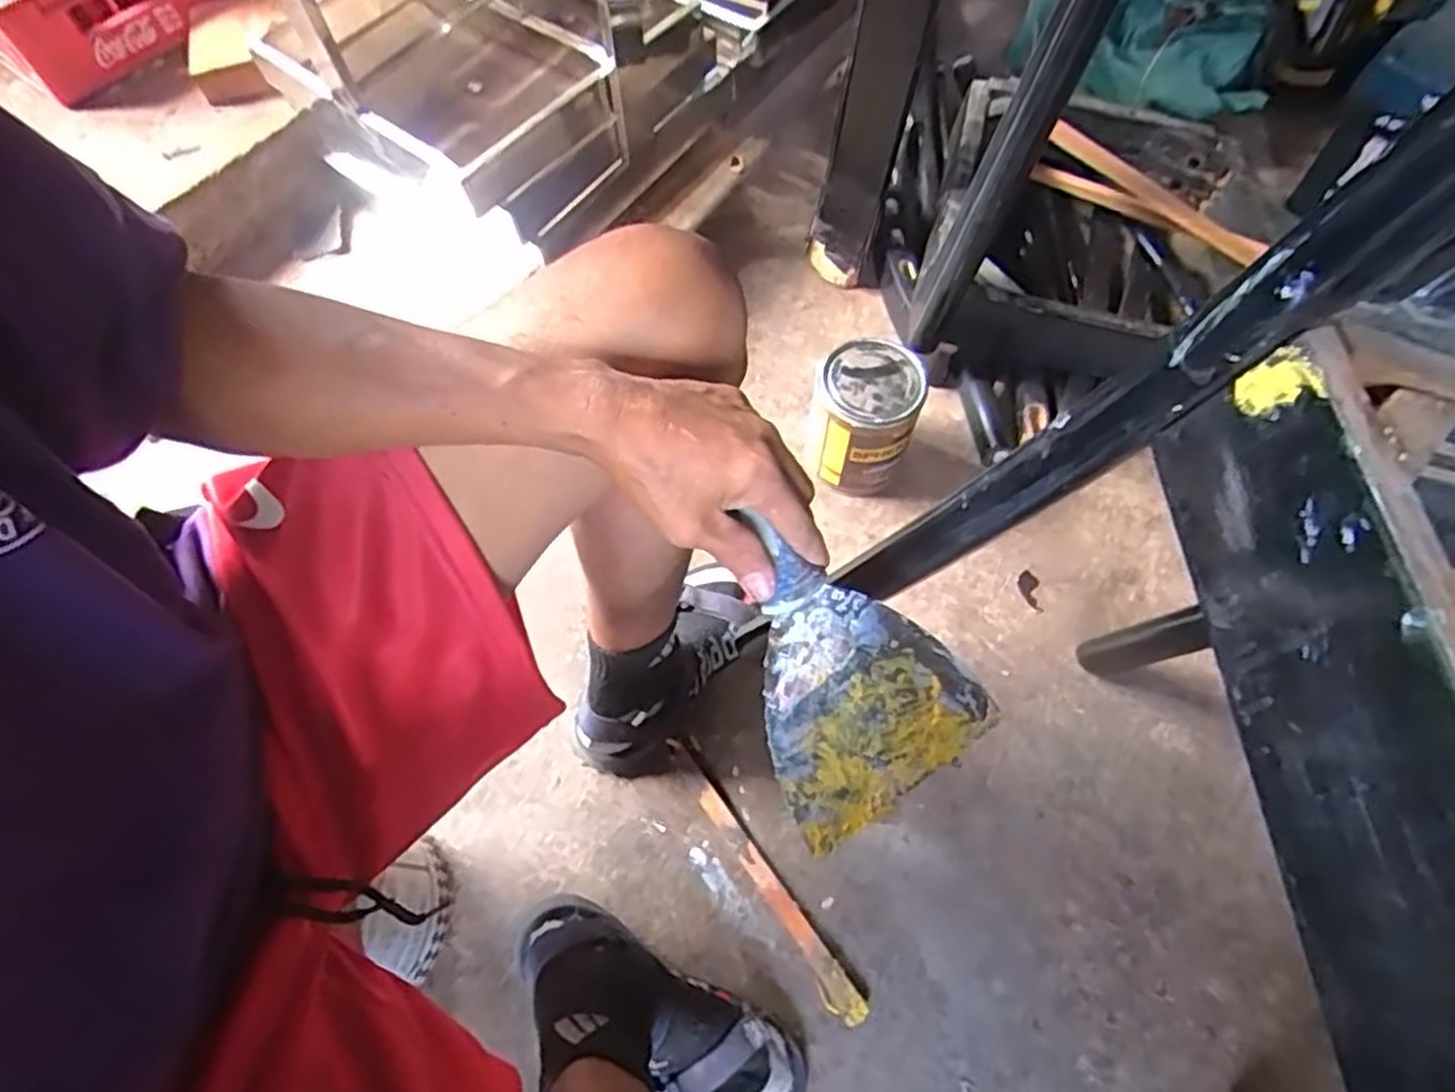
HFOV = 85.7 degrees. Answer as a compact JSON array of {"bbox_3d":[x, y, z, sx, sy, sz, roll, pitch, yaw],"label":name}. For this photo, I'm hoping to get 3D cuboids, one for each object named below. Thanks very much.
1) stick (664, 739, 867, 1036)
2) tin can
[{"bbox_3d":[0.026,0.279,0.671,0.025,0.010,0.267,-33,66,-14],"label":"stick"},{"bbox_3d":[0.139,-0.122,0.797,0.100,0.130,0.111,2,62,3],"label":"tin can"}]

